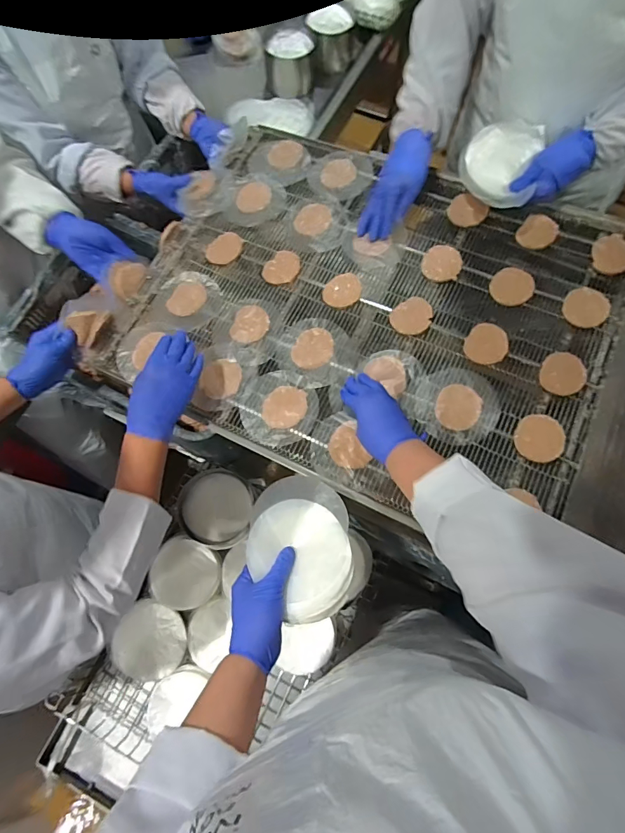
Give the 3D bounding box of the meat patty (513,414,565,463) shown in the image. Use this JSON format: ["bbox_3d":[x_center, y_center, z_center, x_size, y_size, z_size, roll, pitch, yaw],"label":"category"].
[{"bbox_3d":[0.328,0.032,0.604,0.068,0.011,0.069,24,75,8],"label":"meat patty"}]

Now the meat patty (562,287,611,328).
[{"bbox_3d":[0.430,-0.171,0.661,0.063,0.007,0.067,-6,70,16],"label":"meat patty"}]

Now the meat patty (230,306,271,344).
[{"bbox_3d":[-0.104,-0.154,0.704,0.060,0.007,0.068,16,74,5],"label":"meat patty"}]

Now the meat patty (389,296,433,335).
[{"bbox_3d":[0.163,-0.165,0.686,0.062,0.014,0.067,0,73,1],"label":"meat patty"}]

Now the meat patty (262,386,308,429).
[{"bbox_3d":[-0.043,-0.015,0.656,0.069,0.009,0.064,-7,73,-1],"label":"meat patty"}]

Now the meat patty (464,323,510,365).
[{"bbox_3d":[0.275,-0.114,0.660,0.063,0.008,0.070,34,76,10],"label":"meat patty"}]

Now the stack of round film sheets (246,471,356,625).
[{"bbox_3d":[-0.016,0.157,0.512,0.122,0.032,0.165,-3,73,0],"label":"stack of round film sheets"}]

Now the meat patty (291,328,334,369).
[{"bbox_3d":[0.000,-0.112,0.685,0.068,0.006,0.071,0,73,1],"label":"meat patty"}]

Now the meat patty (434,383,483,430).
[{"bbox_3d":[0.219,-0.016,0.624,0.064,0.014,0.070,0,73,1],"label":"meat patty"}]

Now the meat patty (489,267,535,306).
[{"bbox_3d":[0.329,-0.215,0.688,0.066,0.011,0.066,0,73,1],"label":"meat patty"}]

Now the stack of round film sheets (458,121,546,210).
[{"bbox_3d":[0.301,-0.413,0.678,0.115,0.028,0.149,19,74,6],"label":"stack of round film sheets"}]

